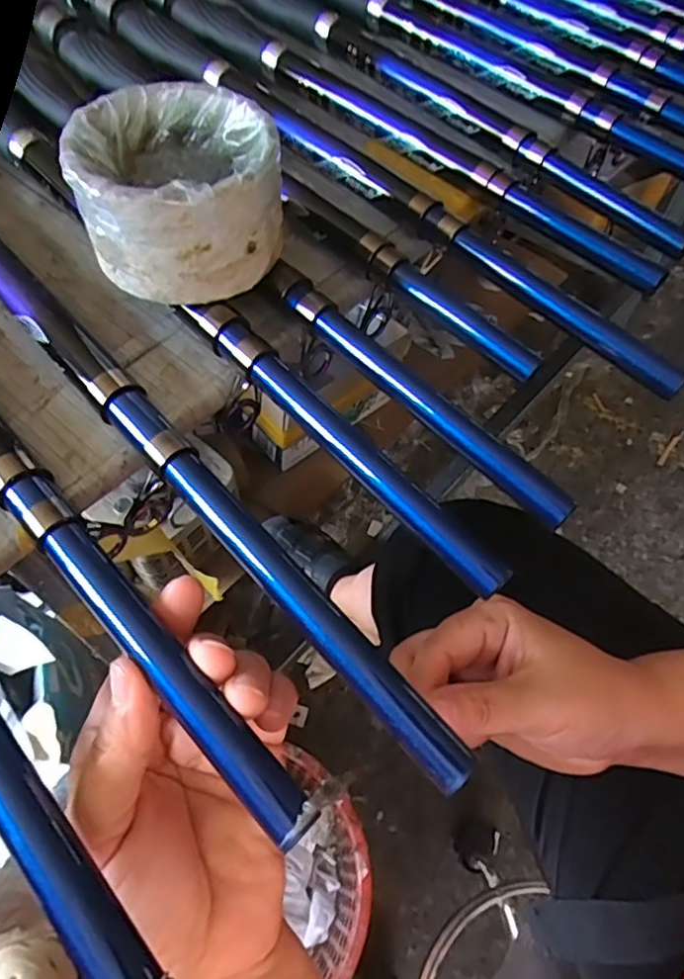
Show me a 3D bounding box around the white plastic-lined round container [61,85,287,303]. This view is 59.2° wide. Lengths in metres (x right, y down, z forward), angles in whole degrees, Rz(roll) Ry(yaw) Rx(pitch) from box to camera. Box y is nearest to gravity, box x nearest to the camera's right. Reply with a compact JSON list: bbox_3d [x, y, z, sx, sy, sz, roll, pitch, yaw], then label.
[{"bbox_3d":[-0.066,-0.123,0.249,0.076,0.045,0.079,-9,59,-8],"label":"white plastic-lined round container"}]

